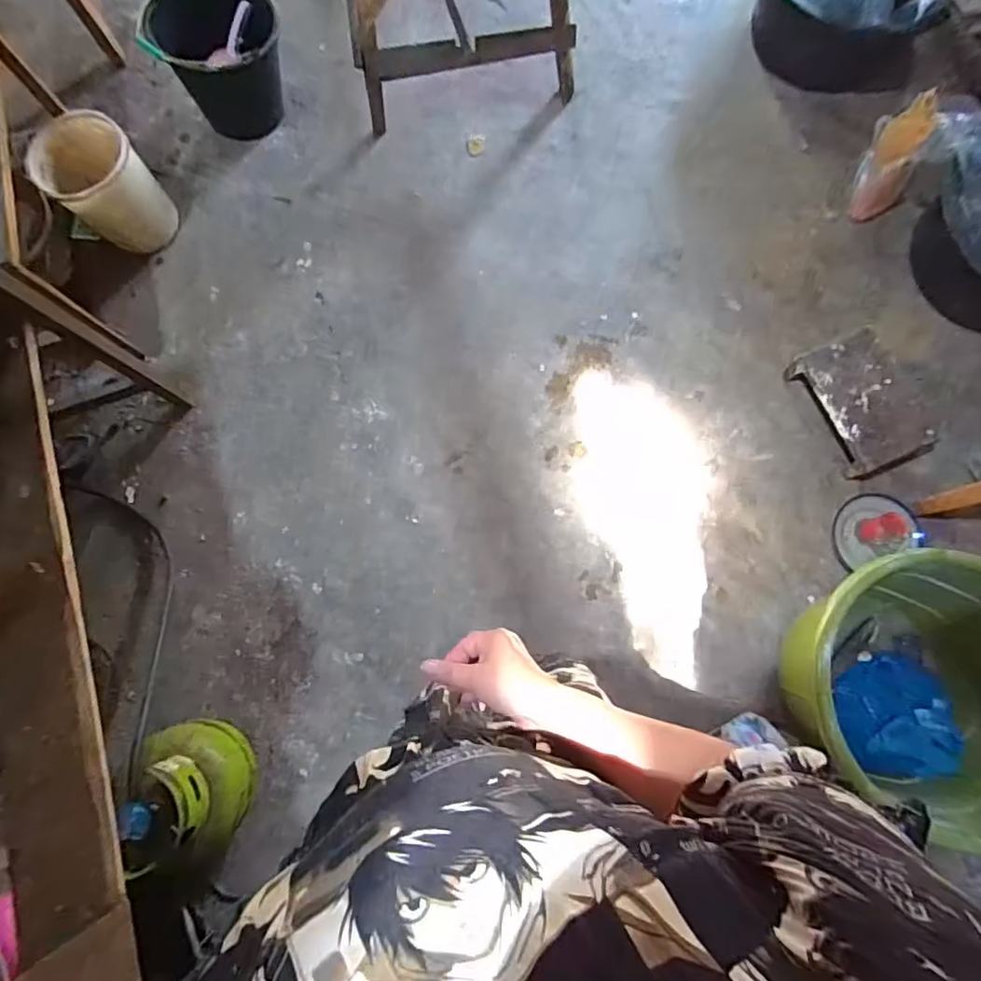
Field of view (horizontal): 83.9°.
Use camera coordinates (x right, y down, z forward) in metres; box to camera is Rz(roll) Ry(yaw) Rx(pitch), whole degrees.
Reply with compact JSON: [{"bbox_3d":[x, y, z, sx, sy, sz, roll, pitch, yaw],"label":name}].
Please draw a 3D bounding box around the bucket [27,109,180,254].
[{"bbox_3d":[-0.965,-0.765,1.384,0.260,0.226,0.223,36,81,7],"label":"bucket"}]

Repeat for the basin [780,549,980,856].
[{"bbox_3d":[0.808,0.392,1.073,0.453,0.300,0.485,0,79,1],"label":"basin"}]

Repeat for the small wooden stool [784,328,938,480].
[{"bbox_3d":[0.897,-0.214,1.305,0.209,0.075,0.336,-28,77,-4],"label":"small wooden stool"}]

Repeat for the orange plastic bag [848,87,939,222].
[{"bbox_3d":[1.001,-0.833,1.375,0.116,0.285,0.083,10,41,3],"label":"orange plastic bag"}]

